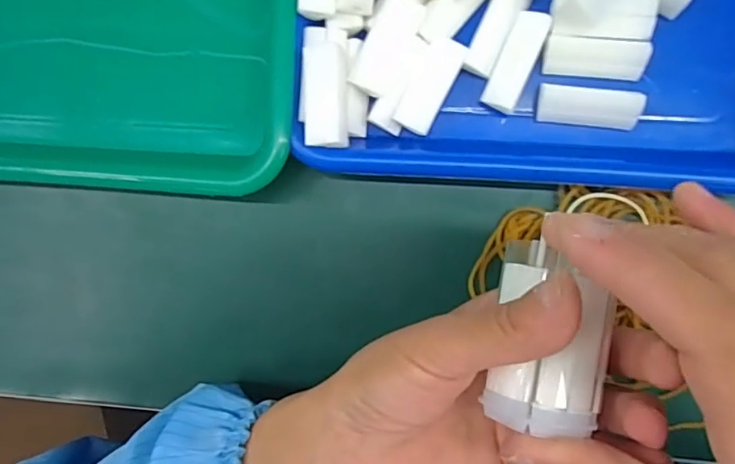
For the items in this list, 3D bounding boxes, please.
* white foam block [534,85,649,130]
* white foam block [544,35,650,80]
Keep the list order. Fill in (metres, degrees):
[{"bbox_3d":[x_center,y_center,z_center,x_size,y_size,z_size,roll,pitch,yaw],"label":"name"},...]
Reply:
[{"bbox_3d":[0.105,-0.059,0.264,0.046,0.012,0.016,8,92,7],"label":"white foam block"},{"bbox_3d":[0.108,-0.083,0.265,0.045,0.011,0.018,6,120,5],"label":"white foam block"}]

